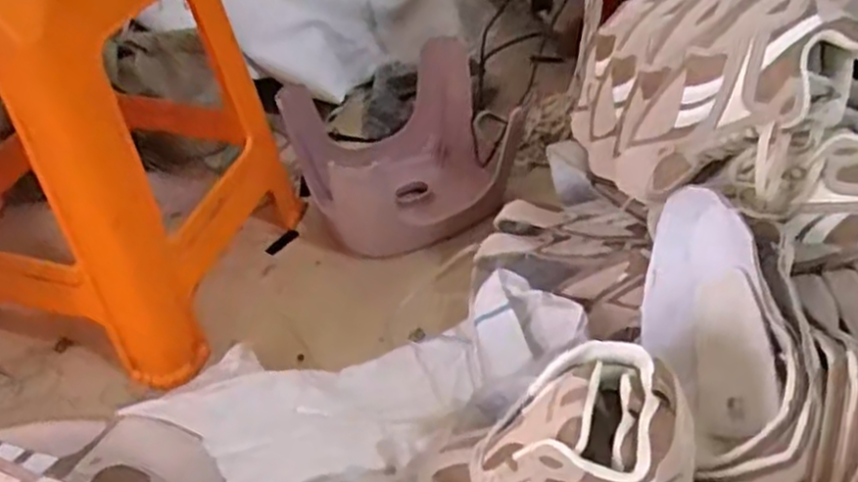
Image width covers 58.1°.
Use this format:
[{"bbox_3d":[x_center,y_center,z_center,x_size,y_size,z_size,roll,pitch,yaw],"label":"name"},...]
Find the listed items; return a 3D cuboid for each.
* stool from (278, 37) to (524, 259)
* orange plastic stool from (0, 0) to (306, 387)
[{"bbox_3d":[-0.031,-0.111,1.145,0.298,0.213,0.250,-20,44,-17],"label":"stool"},{"bbox_3d":[-0.457,-0.138,0.956,0.418,0.471,0.344,11,44,16],"label":"orange plastic stool"}]

